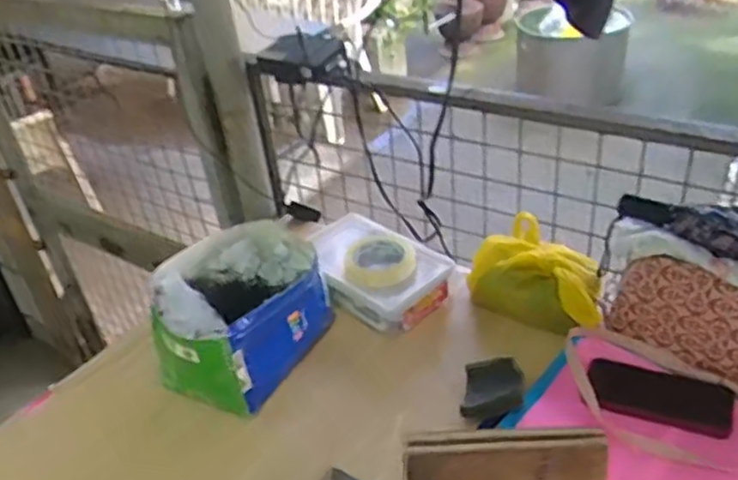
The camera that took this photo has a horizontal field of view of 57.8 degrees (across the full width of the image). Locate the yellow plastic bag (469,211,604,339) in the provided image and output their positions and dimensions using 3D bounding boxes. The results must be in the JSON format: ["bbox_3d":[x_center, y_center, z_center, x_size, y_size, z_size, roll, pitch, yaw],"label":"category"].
[{"bbox_3d":[0.250,0.052,0.959,0.200,0.089,0.129,24,44,36],"label":"yellow plastic bag"}]

